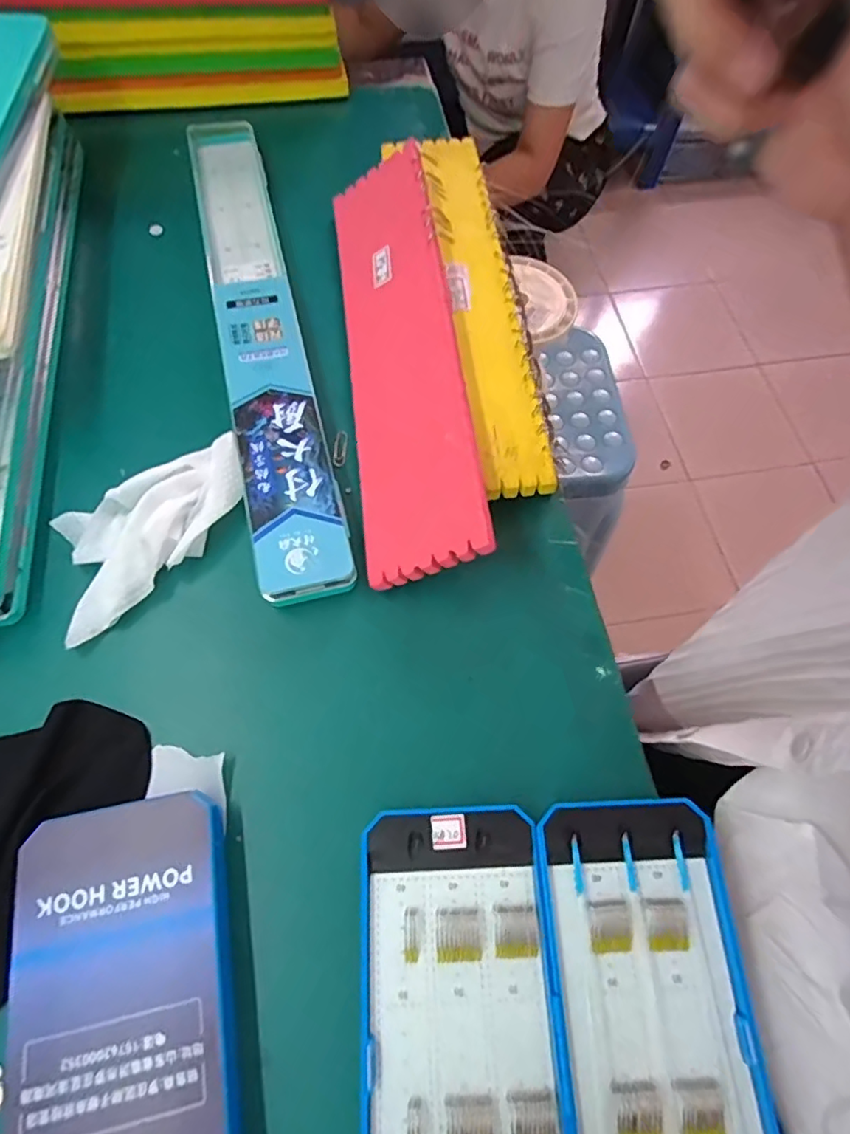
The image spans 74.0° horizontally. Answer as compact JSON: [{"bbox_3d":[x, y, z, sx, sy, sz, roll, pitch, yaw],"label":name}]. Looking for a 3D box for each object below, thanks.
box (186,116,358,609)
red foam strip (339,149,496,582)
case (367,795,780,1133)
[{"bbox_3d":[-0.124,-0.189,0.410,0.058,0.016,0.455,-12,67,-8],"label":"box"},{"bbox_3d":[-0.019,-0.159,0.387,0.083,0.007,0.353,-21,63,28],"label":"red foam strip"},{"bbox_3d":[0.069,0.338,0.206,0.177,0.017,0.461,0,68,-2],"label":"case"}]

